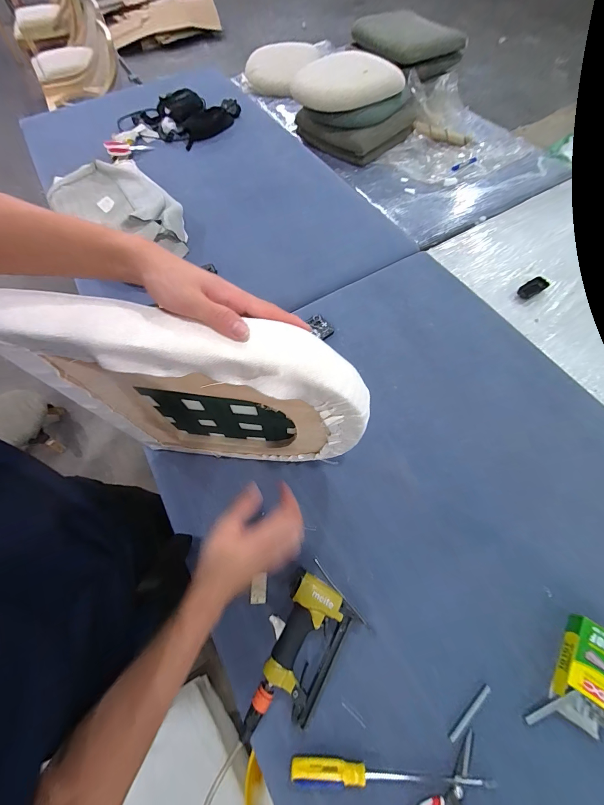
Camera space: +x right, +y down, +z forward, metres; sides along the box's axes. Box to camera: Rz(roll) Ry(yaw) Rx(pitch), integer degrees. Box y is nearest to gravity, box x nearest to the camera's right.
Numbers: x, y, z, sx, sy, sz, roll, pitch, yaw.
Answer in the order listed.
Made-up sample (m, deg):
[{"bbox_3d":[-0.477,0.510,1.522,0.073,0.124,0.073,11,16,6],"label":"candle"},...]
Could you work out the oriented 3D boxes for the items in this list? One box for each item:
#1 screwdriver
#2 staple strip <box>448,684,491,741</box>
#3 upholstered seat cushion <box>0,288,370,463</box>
[{"bbox_3d":[0.139,0.579,0.472,0.312,0.026,0.031,0,64,3],"label":"screwdriver"},{"bbox_3d":[0.279,0.514,0.501,0.101,0.007,0.011,-36,68,-16],"label":"staple strip"},{"bbox_3d":[-0.118,0.021,0.477,0.397,0.420,0.062,5,63,4],"label":"upholstered seat cushion"}]

